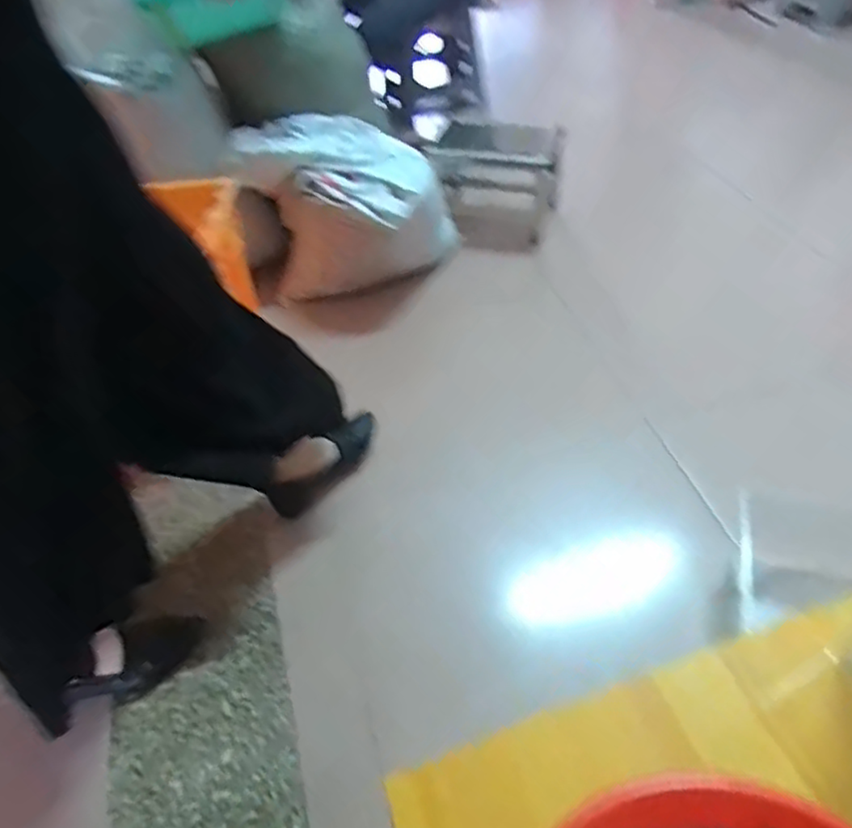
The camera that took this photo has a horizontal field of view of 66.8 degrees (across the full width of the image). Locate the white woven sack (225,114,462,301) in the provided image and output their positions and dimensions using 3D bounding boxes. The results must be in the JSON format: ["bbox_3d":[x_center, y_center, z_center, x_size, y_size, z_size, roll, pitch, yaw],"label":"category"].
[{"bbox_3d":[-0.169,-0.483,1.481,0.424,0.314,0.365,9,49,14],"label":"white woven sack"}]

